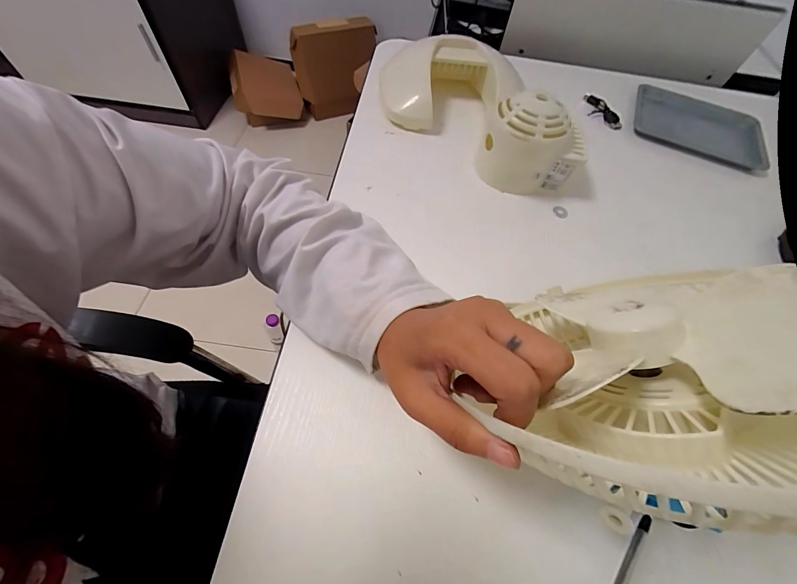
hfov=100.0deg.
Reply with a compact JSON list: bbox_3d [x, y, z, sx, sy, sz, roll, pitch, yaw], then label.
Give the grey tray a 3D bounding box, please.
[{"bbox_3d":[0.413,-0.227,0.466,0.166,0.024,0.117,26,61,10],"label":"grey tray"}]

